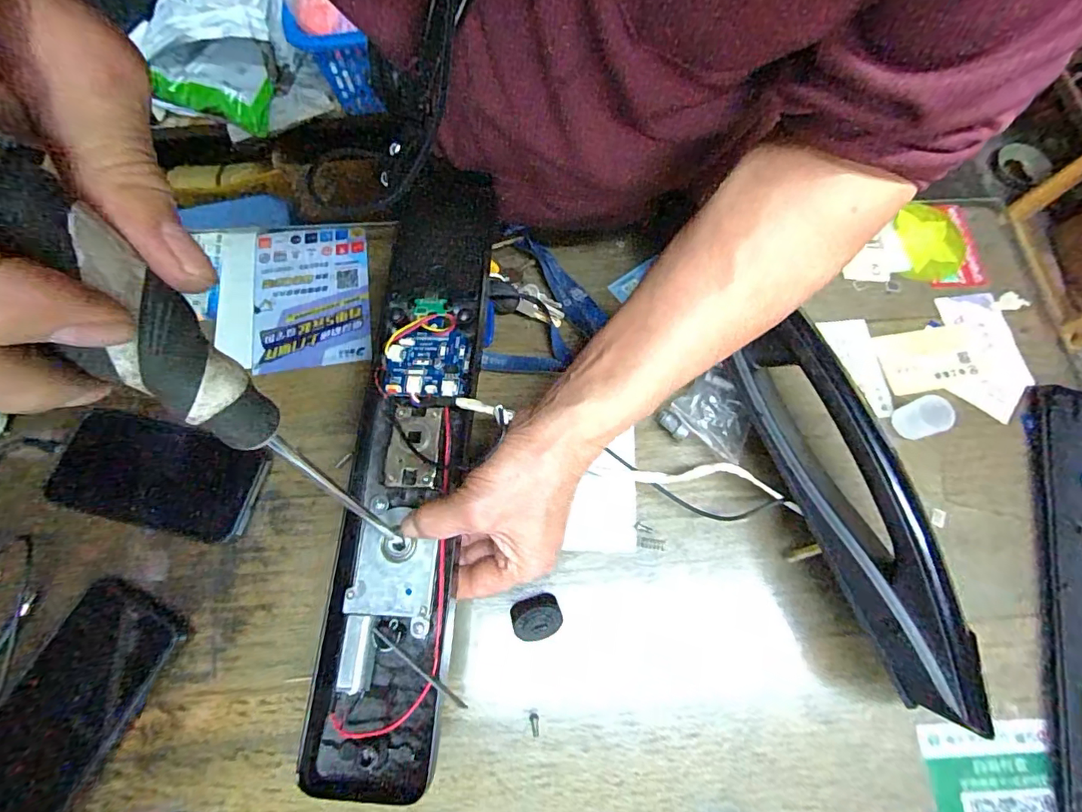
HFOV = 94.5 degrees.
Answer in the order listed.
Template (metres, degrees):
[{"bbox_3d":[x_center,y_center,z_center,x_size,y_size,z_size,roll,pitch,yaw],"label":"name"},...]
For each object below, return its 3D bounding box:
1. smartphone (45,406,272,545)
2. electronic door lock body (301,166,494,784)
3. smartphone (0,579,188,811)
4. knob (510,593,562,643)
[{"bbox_3d":[-0.281,0.051,0.371,0.145,0.014,0.074,13,73,2],"label":"smartphone"},{"bbox_3d":[-0.085,0.016,0.333,0.076,0.028,0.405,4,72,0],"label":"electronic door lock body"},{"bbox_3d":[-0.312,0.205,0.324,0.076,0.016,0.169,27,74,6],"label":"smartphone"},{"bbox_3d":[-0.004,0.143,0.344,0.034,0.019,0.027,-11,108,-4],"label":"knob"}]

